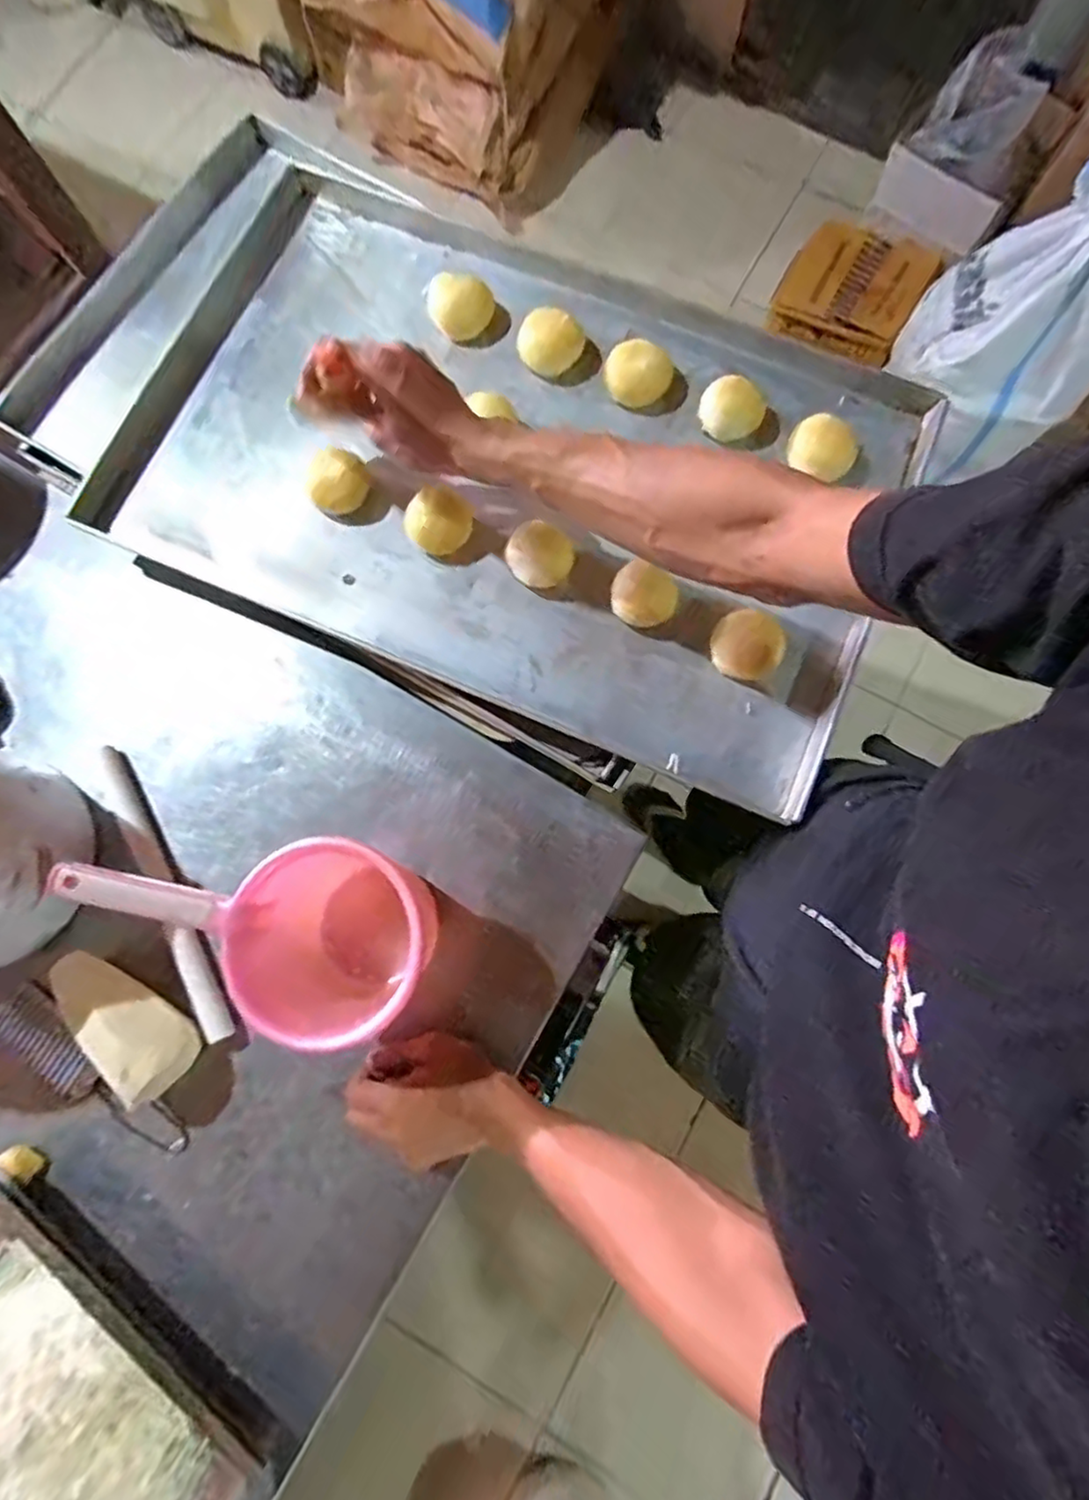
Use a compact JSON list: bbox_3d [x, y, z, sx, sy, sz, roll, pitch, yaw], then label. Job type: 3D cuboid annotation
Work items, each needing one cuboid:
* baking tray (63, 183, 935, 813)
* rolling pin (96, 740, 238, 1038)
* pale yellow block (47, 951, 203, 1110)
[{"bbox_3d":[-0.021,-0.280,0.629,0.710,0.056,0.472,24,81,5],"label":"baking tray"},{"bbox_3d":[-0.340,0.124,0.583,0.019,0.018,0.280,-29,81,-4],"label":"rolling pin"},{"bbox_3d":[-0.345,0.218,0.538,0.051,0.058,0.133,-43,82,-6],"label":"pale yellow block"}]

